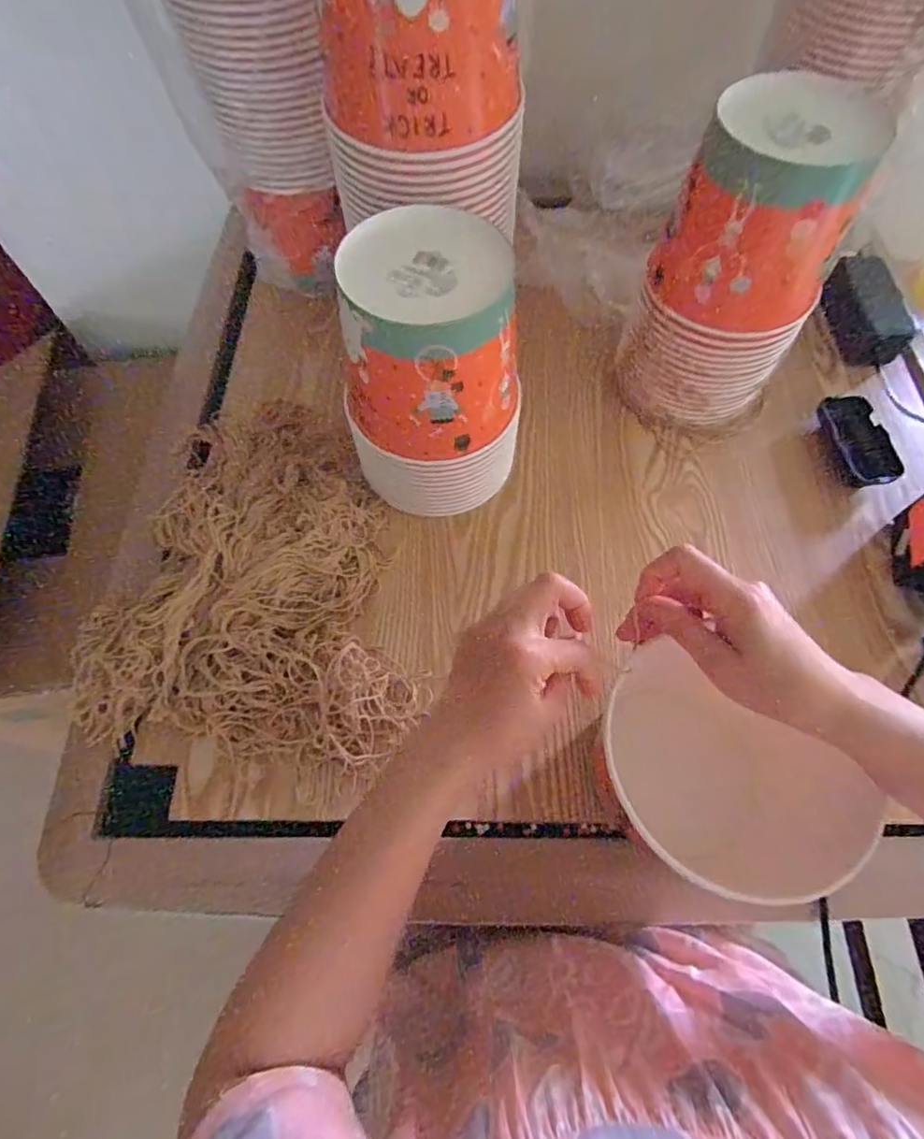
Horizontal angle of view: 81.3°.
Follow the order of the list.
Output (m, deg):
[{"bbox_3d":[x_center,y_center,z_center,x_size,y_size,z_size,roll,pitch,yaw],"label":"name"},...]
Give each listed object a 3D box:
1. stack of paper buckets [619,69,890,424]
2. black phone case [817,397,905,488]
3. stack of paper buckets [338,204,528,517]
[{"bbox_3d":[0.253,-0.269,0.512,0.158,0.259,0.133,30,68,15],"label":"stack of paper buckets"},{"bbox_3d":[0.420,-0.135,0.567,0.057,0.019,0.114,-6,64,-2],"label":"black phone case"},{"bbox_3d":[-0.022,-0.165,0.483,0.147,0.224,0.138,-2,63,1],"label":"stack of paper buckets"}]

